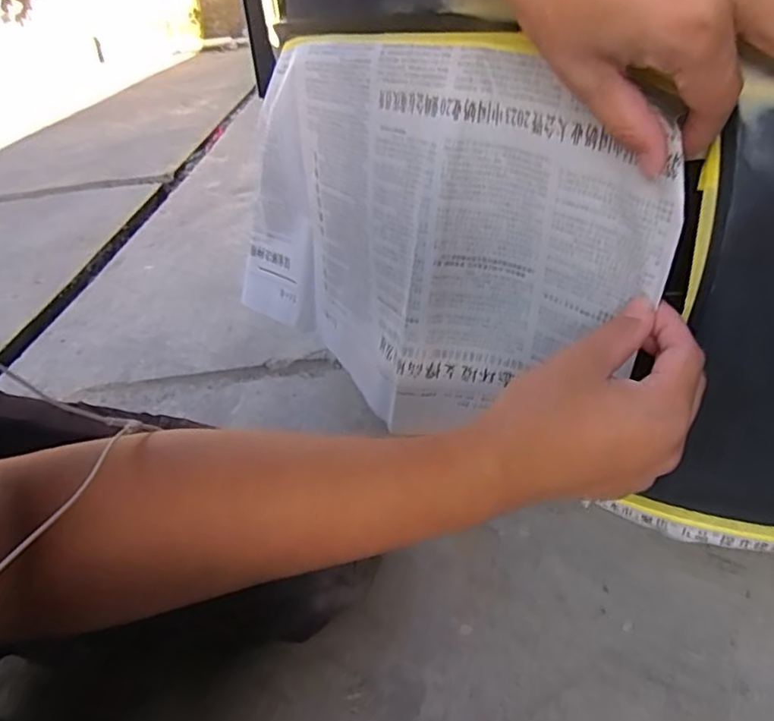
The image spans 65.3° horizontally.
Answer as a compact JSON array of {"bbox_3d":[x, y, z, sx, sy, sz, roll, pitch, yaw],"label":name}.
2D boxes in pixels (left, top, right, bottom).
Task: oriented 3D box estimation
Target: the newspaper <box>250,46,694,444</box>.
[{"bbox_3d":[-0.007,-0.096,0.468,0.078,0.257,0.428,-26,39,-26],"label":"newspaper"}]

